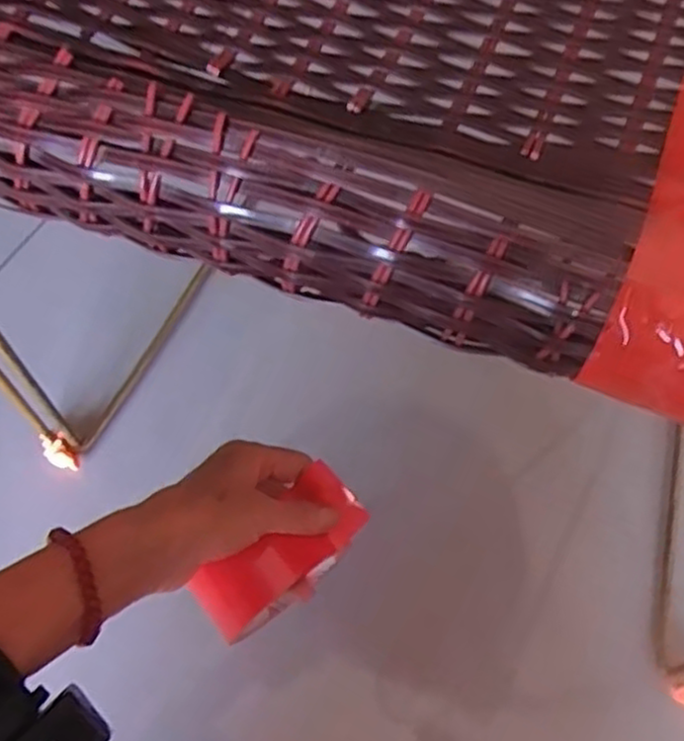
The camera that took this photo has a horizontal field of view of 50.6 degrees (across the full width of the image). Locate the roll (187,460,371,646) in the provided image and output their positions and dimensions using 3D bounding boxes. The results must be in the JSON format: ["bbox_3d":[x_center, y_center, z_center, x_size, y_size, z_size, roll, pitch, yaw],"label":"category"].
[{"bbox_3d":[-0.036,0.116,0.438,0.101,0.084,0.042,-36,69,-17],"label":"roll"}]

